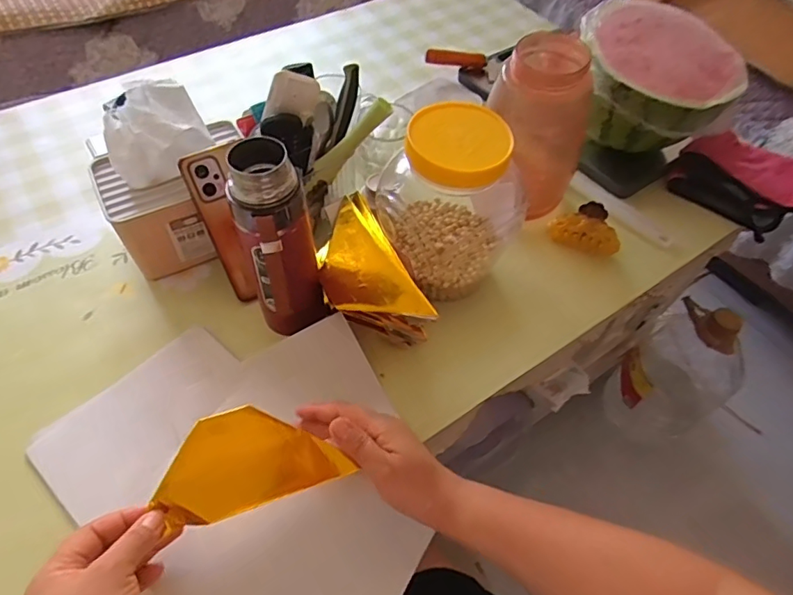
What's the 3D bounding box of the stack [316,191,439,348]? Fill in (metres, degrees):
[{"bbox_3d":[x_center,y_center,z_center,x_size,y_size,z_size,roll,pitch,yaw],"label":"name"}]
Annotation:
[{"bbox_3d":[-0.033,-0.019,0.534,0.085,0.086,0.173,-15,57,-13],"label":"stack"}]

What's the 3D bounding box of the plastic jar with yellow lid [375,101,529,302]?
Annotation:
[{"bbox_3d":[0.058,-0.105,0.530,0.143,0.168,0.132,1,55,-2],"label":"plastic jar with yellow lid"}]

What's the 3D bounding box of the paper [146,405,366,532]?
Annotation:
[{"bbox_3d":[-0.112,0.124,0.405,0.138,0.020,0.077,-12,92,-21],"label":"paper"}]

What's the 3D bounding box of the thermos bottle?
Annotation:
[{"bbox_3d":[-0.105,-0.040,0.470,0.066,0.203,0.061,-15,57,-13],"label":"thermos bottle"}]

